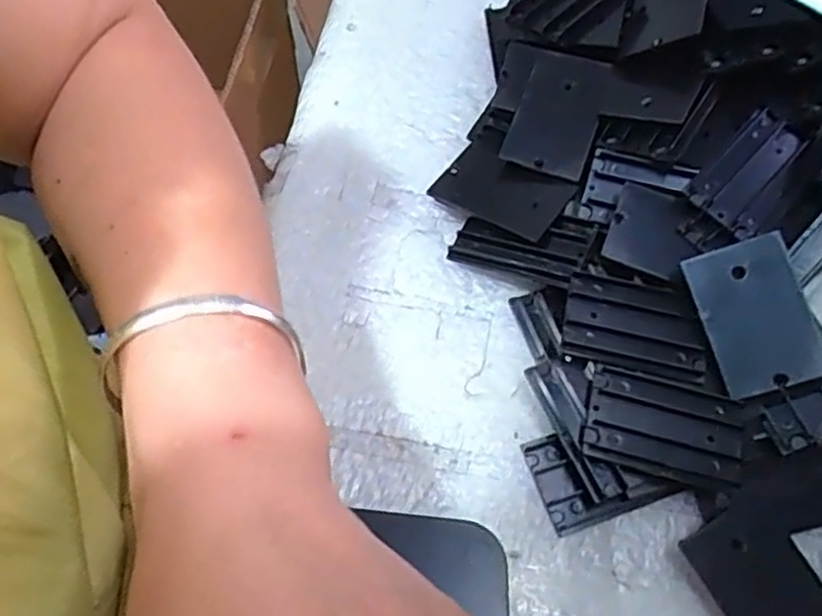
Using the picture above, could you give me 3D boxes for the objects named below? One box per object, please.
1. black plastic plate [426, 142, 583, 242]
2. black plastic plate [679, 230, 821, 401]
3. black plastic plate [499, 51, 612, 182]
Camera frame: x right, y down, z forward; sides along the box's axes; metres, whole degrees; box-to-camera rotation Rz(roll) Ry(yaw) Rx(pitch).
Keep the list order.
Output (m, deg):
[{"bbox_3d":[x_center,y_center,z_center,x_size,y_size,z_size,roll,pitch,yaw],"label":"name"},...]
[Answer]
[{"bbox_3d":[0.039,-0.051,0.314,0.055,0.005,0.034,27,68,23],"label":"black plastic plate"},{"bbox_3d":[0.127,0.003,0.266,0.036,0.005,0.055,-18,76,11],"label":"black plastic plate"},{"bbox_3d":[0.065,-0.087,0.322,0.035,0.005,0.060,16,76,14],"label":"black plastic plate"}]

